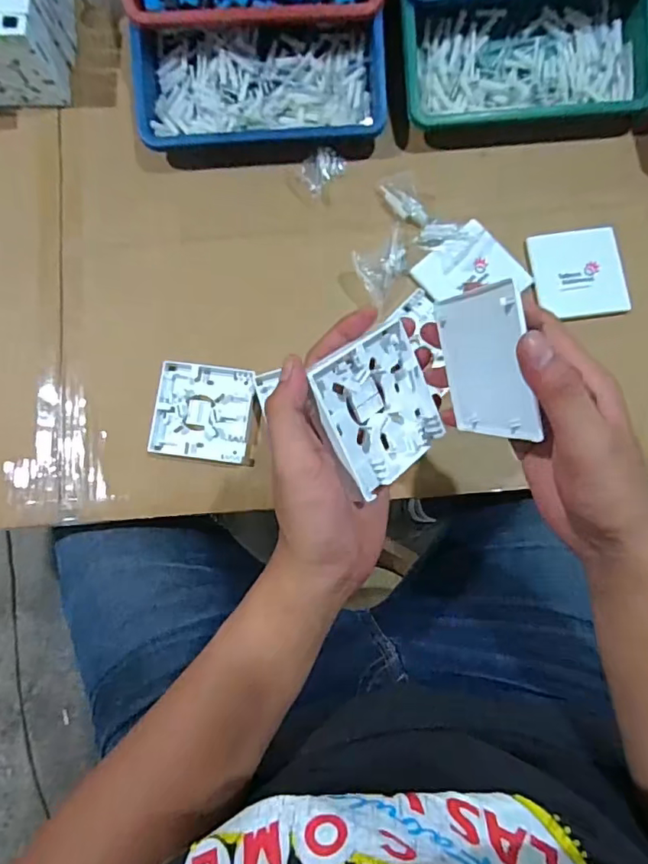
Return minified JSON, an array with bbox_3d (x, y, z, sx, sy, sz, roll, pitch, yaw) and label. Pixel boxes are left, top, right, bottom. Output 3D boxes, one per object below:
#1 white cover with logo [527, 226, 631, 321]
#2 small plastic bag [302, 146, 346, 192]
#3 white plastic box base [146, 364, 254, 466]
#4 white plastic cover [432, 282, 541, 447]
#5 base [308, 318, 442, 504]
[{"bbox_3d":[0.244,-0.152,0.510,0.083,0.007,0.088,-9,81,0],"label":"white cover with logo"},{"bbox_3d":[-0.003,-0.259,0.527,0.046,0.017,0.032,-41,82,-5],"label":"small plastic bag"},{"bbox_3d":[-0.111,-0.019,0.494,0.086,0.014,0.086,6,81,3],"label":"white plastic box base"},{"bbox_3d":[0.096,-0.040,0.315,0.007,0.077,0.086,-12,94,-18],"label":"white plastic cover"},{"bbox_3d":[0.033,-0.014,0.337,0.086,0.014,0.084,-37,106,-36],"label":"base"}]

